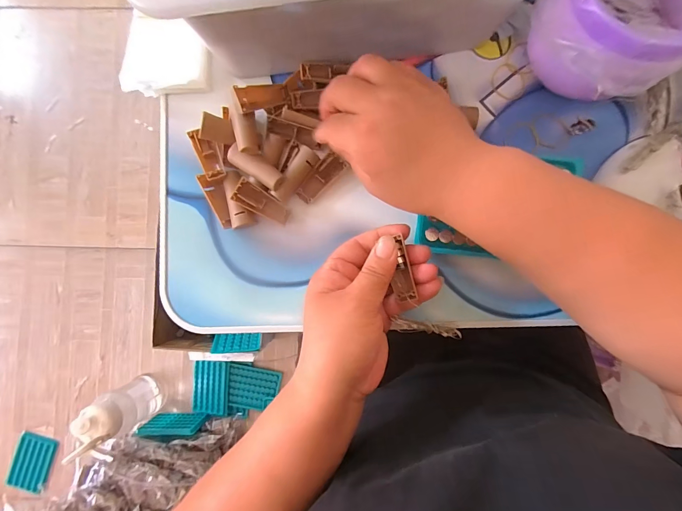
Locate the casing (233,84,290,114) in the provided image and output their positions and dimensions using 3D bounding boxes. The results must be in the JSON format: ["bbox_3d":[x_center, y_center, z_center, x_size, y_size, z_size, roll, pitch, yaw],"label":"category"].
[{"bbox_3d":[-0.068,-0.131,0.284,0.045,0.016,0.021,-15,125,-26],"label":"casing"}]

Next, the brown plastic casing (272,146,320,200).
[{"bbox_3d":[-0.037,-0.067,0.283,0.018,0.011,0.049,31,89,2],"label":"brown plastic casing"}]

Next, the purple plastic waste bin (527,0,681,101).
[{"bbox_3d":[0.204,-0.174,0.255,0.118,0.089,0.106,-43,88,-1],"label":"purple plastic waste bin"}]

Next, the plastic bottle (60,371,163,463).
[{"bbox_3d":[-0.452,0.325,0.699,0.069,0.225,0.097,-22,87,0],"label":"plastic bottle"}]

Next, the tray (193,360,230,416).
[{"bbox_3d":[-0.309,0.314,0.808,0.086,0.014,0.123,0,88,1],"label":"tray"}]

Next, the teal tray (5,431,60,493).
[{"bbox_3d":[-0.733,0.491,0.804,0.085,0.010,0.134,17,84,-17],"label":"teal tray"}]

